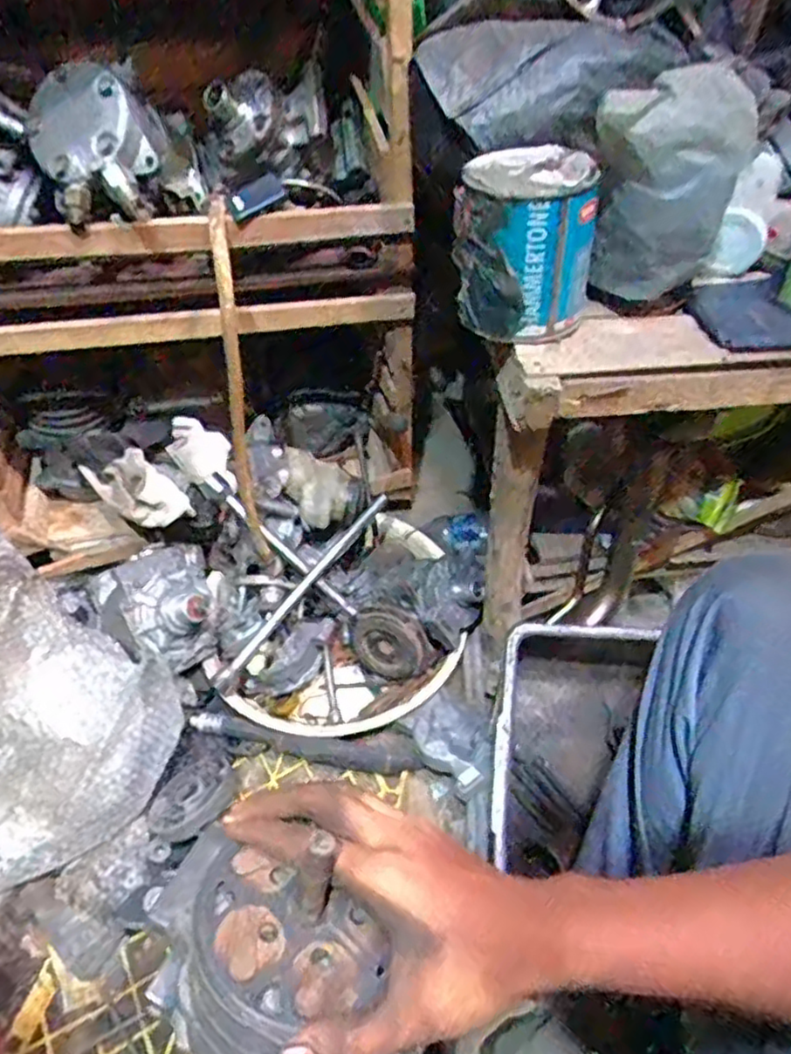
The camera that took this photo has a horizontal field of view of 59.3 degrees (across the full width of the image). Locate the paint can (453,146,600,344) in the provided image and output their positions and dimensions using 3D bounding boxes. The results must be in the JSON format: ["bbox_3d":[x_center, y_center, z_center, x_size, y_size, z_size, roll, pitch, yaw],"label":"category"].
[{"bbox_3d":[0.108,-0.239,0.588,0.111,0.125,0.111,0,47,0],"label":"paint can"}]

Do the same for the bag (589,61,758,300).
[{"bbox_3d":[0.222,-0.275,0.579,0.105,0.158,0.115,24,52,21],"label":"bag"}]

